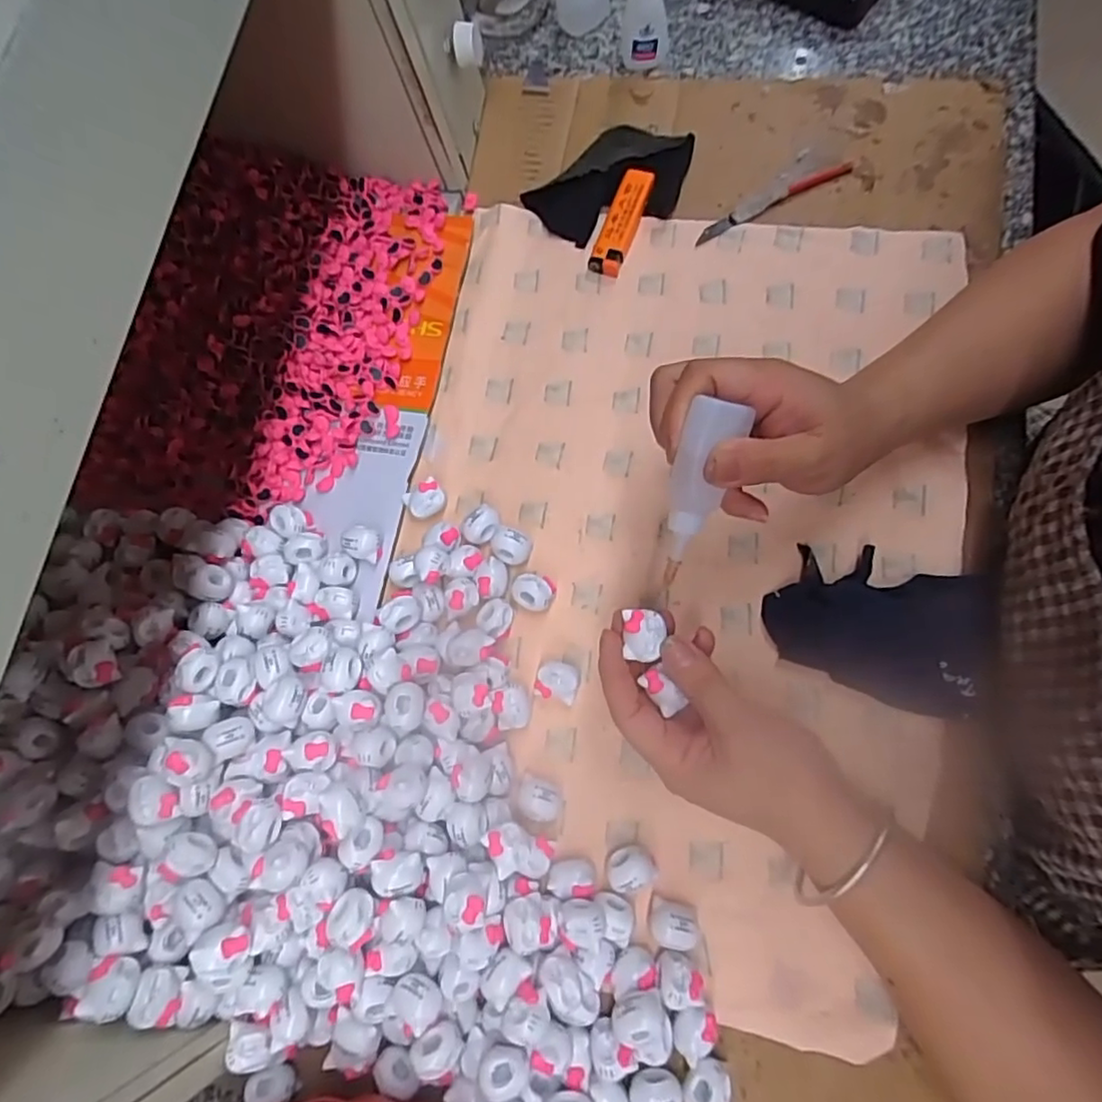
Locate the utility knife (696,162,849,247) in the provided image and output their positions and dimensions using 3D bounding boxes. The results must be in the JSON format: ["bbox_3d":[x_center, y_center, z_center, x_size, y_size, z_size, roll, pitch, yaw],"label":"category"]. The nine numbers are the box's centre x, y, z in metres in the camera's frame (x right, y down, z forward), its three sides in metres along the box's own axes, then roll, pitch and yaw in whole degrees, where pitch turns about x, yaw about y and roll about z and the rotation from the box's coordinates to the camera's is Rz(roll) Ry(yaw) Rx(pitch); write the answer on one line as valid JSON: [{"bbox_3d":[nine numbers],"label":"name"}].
[{"bbox_3d":[0.159,-0.250,0.446,0.117,0.012,0.012,-24,75,-5],"label":"utility knife"}]

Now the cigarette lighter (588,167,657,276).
[{"bbox_3d":[0.051,-0.238,0.451,0.024,0.009,0.079,22,88,8],"label":"cigarette lighter"}]

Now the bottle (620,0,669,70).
[{"bbox_3d":[0.072,-0.406,0.469,0.035,0.073,0.023,13,75,6],"label":"bottle"}]

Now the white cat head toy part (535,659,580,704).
[{"bbox_3d":[0.004,0.076,0.366,0.024,0.014,0.021,13,79,9],"label":"white cat head toy part"}]

